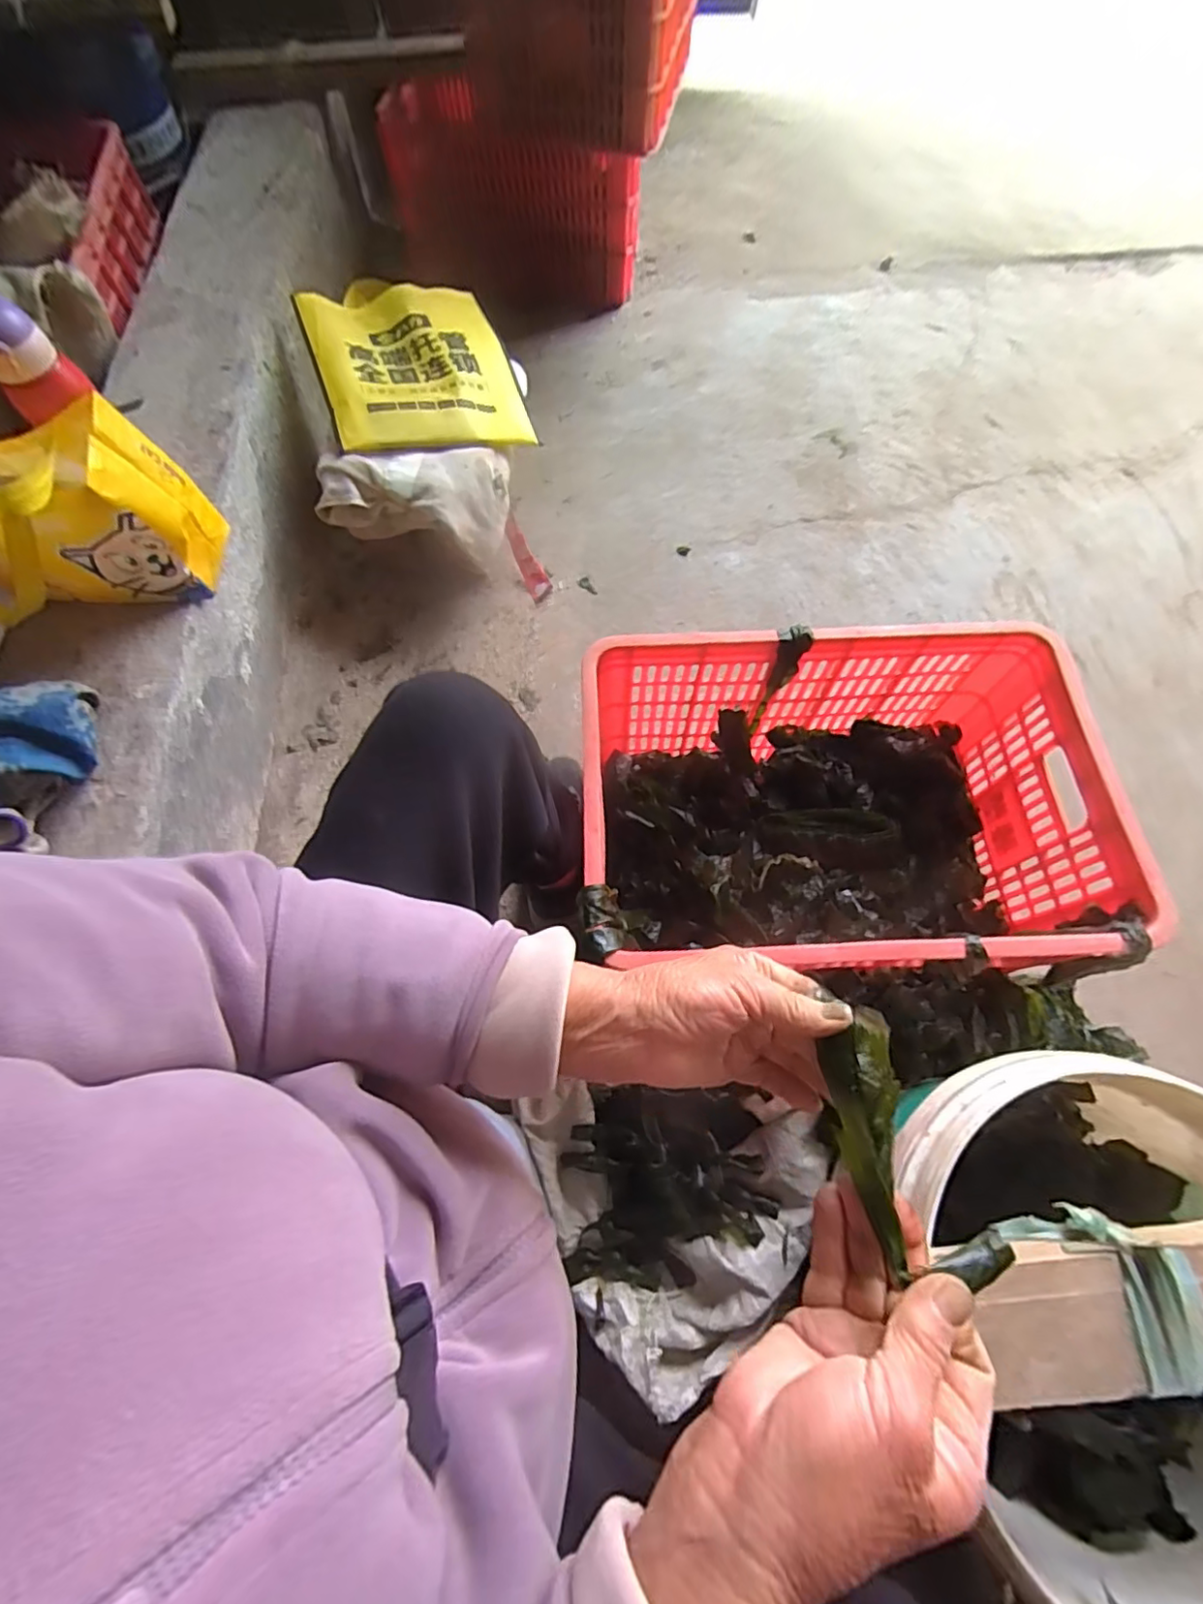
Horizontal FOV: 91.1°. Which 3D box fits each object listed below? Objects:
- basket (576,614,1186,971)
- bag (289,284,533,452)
[{"bbox_3d":[0.246,0.018,0.682,0.512,0.238,0.342,-1,69,1],"label":"basket"},{"bbox_3d":[-0.305,-0.714,0.961,0.291,0.095,0.401,-20,68,-8],"label":"bag"}]

